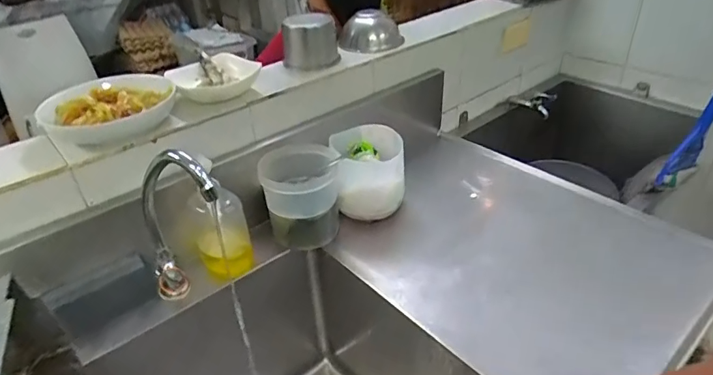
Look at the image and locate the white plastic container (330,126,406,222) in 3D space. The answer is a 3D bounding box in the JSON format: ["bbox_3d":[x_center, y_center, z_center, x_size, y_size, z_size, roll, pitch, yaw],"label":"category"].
[{"bbox_3d":[0.027,-0.029,0.939,0.133,0.145,0.148,-6,34,-4],"label":"white plastic container"}]

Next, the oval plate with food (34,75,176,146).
[{"bbox_3d":[-0.399,-0.127,0.780,0.176,0.055,0.189,12,37,22],"label":"oval plate with food"}]

